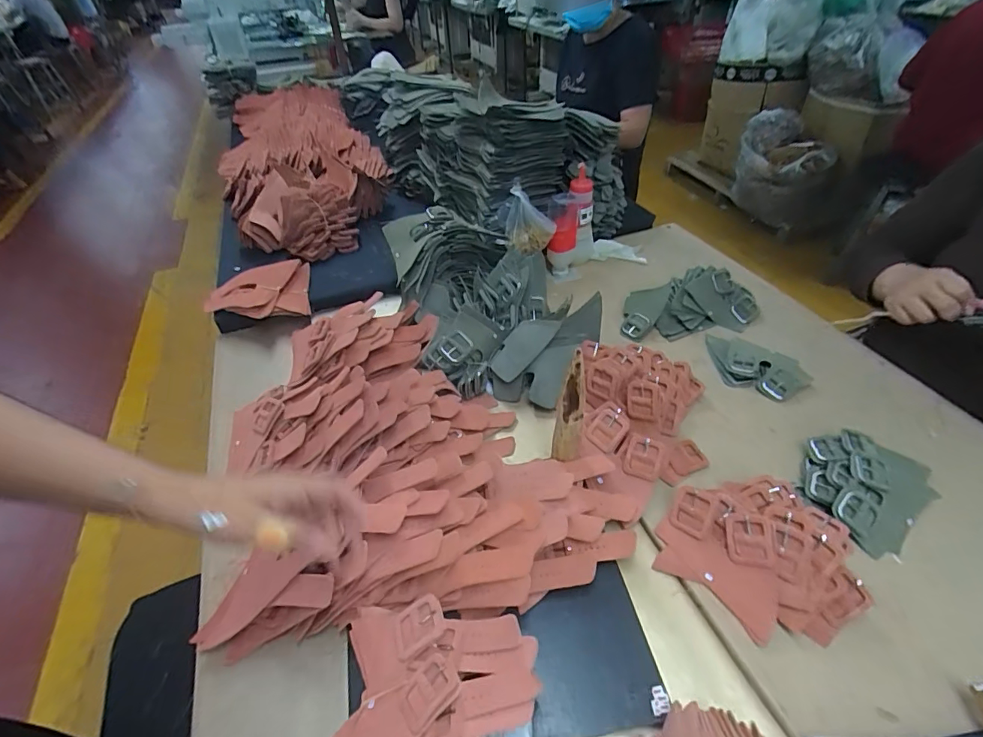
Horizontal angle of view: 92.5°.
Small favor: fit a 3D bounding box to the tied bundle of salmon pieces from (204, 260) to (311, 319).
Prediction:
[{"bbox_3d":[-0.463,-0.144,0.924,0.196,0.060,0.143,-9,43,-6],"label":"tied bundle of salmon pieces"}]

